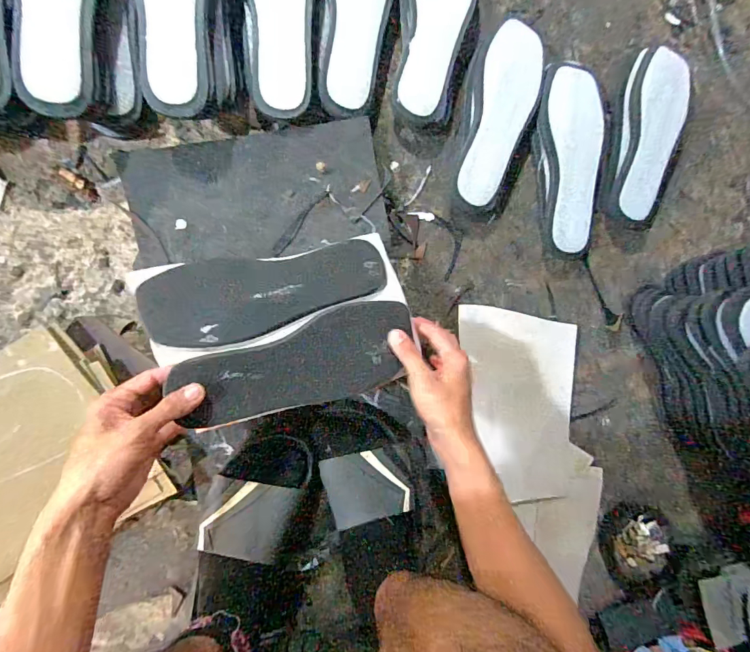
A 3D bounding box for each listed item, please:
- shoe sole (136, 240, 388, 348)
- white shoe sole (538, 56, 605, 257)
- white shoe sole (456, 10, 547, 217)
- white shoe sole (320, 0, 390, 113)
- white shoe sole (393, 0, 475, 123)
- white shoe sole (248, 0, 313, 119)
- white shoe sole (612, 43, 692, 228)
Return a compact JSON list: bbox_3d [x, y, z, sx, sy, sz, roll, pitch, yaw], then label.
[{"bbox_3d":[-0.107,-0.035,0.441,0.247,0.007,0.084,-11,86,-17],"label":"shoe sole"},{"bbox_3d":[0.263,-0.221,0.564,0.084,0.032,0.248,-4,92,-9],"label":"white shoe sole"},{"bbox_3d":[0.158,-0.263,0.545,0.093,0.043,0.247,9,90,-9],"label":"white shoe sole"},{"bbox_3d":[-0.024,-0.374,0.488,0.077,0.012,0.236,6,91,-9],"label":"white shoe sole"},{"bbox_3d":[0.068,-0.379,0.529,0.086,0.035,0.239,14,90,-9],"label":"white shoe sole"},{"bbox_3d":[-0.106,-0.368,0.470,0.081,0.022,0.239,-5,93,-9],"label":"white shoe sole"},{"bbox_3d":[0.377,-0.263,0.584,0.096,0.040,0.240,16,89,-9],"label":"white shoe sole"}]

